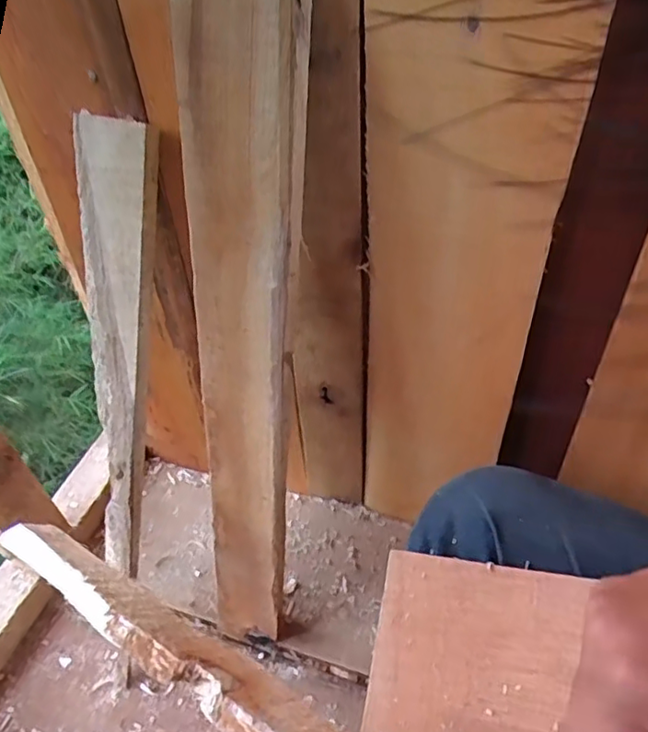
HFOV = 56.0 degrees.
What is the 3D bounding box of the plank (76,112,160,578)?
[{"bbox_3d":[-0.150,-0.001,0.443,0.054,0.332,0.016,10,18,14],"label":"plank"}]

